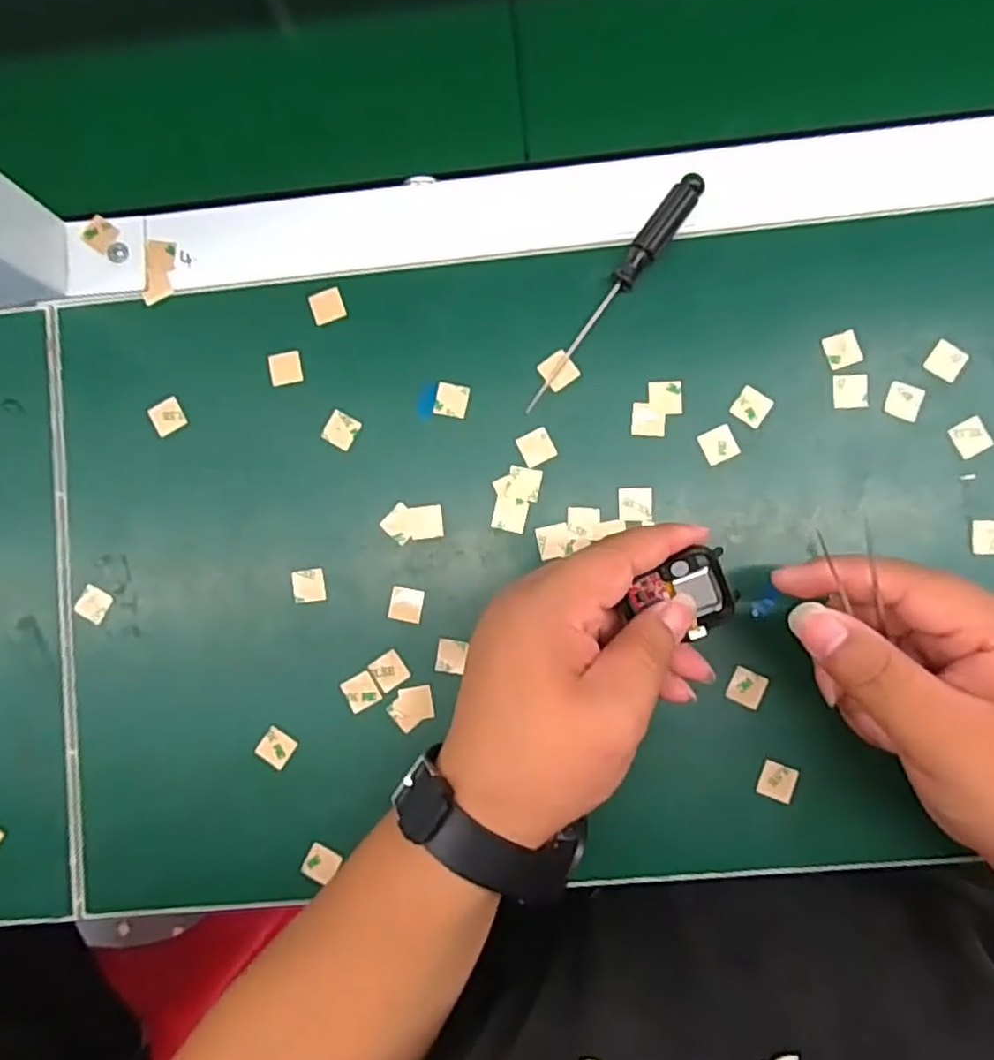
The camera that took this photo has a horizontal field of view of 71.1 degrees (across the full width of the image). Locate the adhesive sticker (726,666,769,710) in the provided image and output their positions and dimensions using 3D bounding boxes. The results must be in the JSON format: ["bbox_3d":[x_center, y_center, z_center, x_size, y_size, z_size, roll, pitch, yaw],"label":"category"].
[{"bbox_3d":[0.115,0.073,0.319,0.016,0.004,0.016,23,87,5],"label":"adhesive sticker"}]

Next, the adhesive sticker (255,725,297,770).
[{"bbox_3d":[-0.105,0.104,0.331,0.015,0.004,0.015,34,77,-4],"label":"adhesive sticker"}]

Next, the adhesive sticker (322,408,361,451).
[{"bbox_3d":[-0.076,-0.049,0.338,0.015,0.004,0.016,29,86,-2],"label":"adhesive sticker"}]

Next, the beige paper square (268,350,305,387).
[{"bbox_3d":[-0.104,-0.079,0.341,0.016,0.004,0.016,-11,85,2],"label":"beige paper square"}]

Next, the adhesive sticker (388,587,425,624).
[{"bbox_3d":[-0.043,0.036,0.332,0.015,0.004,0.016,10,83,-2],"label":"adhesive sticker"}]

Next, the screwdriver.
[{"bbox_3d":[0.054,-0.111,0.327,0.014,0.014,0.129,37,89,5],"label":"screwdriver"}]

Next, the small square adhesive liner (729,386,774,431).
[{"bbox_3d":[0.120,-0.058,0.326,0.016,0.004,0.015,35,88,5],"label":"small square adhesive liner"}]

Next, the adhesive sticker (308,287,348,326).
[{"bbox_3d":[-0.083,-0.110,0.342,0.017,0.004,0.017,-21,82,-6],"label":"adhesive sticker"}]

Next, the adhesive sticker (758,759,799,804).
[{"bbox_3d":[0.128,0.115,0.315,0.016,0.004,0.016,19,87,5],"label":"adhesive sticker"}]

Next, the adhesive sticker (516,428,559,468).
[{"bbox_3d":[0.019,-0.040,0.333,0.015,0.004,0.016,-27,87,0],"label":"adhesive sticker"}]

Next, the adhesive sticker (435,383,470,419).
[{"bbox_3d":[-0.022,-0.063,0.336,0.016,0.004,0.016,10,87,3],"label":"adhesive sticker"}]

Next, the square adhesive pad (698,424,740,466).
[{"bbox_3d":[0.105,-0.040,0.328,0.016,0.004,0.016,-25,86,1],"label":"square adhesive pad"}]

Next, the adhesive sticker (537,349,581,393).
[{"bbox_3d":[0.030,-0.076,0.333,0.016,0.004,0.016,-38,91,0],"label":"adhesive sticker"}]

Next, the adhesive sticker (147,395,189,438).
[{"bbox_3d":[-0.163,-0.056,0.344,0.017,0.004,0.015,-34,85,0],"label":"adhesive sticker"}]

